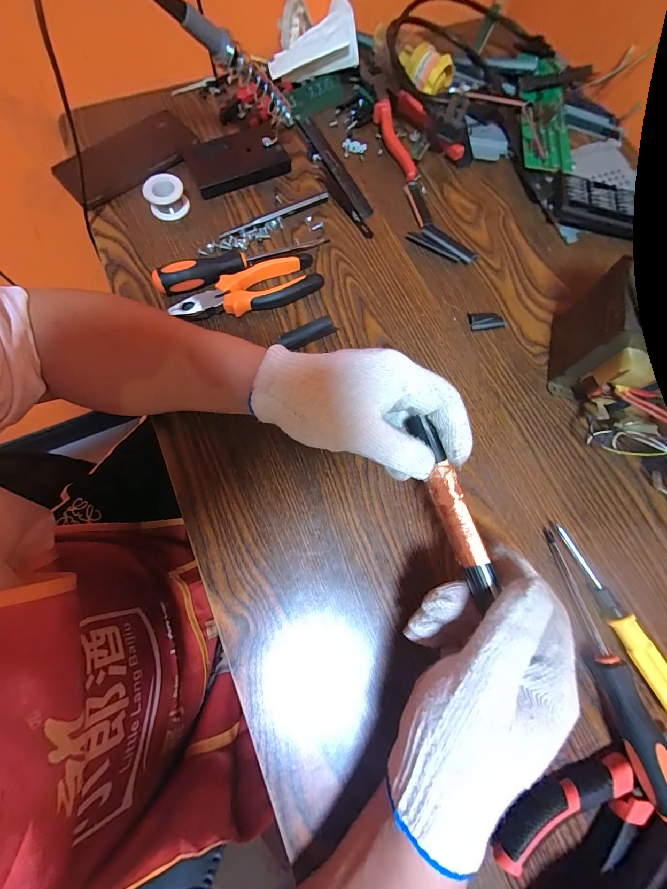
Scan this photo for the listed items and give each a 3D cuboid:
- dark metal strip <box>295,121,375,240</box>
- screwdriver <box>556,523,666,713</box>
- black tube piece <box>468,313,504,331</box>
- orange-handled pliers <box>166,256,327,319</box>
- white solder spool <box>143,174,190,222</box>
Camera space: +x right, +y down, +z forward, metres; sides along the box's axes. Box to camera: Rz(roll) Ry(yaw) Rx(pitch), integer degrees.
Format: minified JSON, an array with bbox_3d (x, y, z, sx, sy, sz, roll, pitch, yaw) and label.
[{"bbox_3d":[0.004,-0.338,0.405,0.031,0.008,0.201,-25,77,-8],"label":"dark metal strip"},{"bbox_3d":[0.233,0.143,0.266,0.023,0.022,0.154,-27,77,-8],"label":"screwdriver"},{"bbox_3d":[0.165,-0.133,0.352,0.037,0.008,0.019,-4,75,-3],"label":"black tube piece"},{"bbox_3d":[-0.088,-0.163,0.343,0.147,0.019,0.045,-18,76,-6],"label":"orange-handled pliers"},{"bbox_3d":[-0.195,-0.289,0.381,0.043,0.027,0.040,-19,76,-6],"label":"white solder spool"}]

